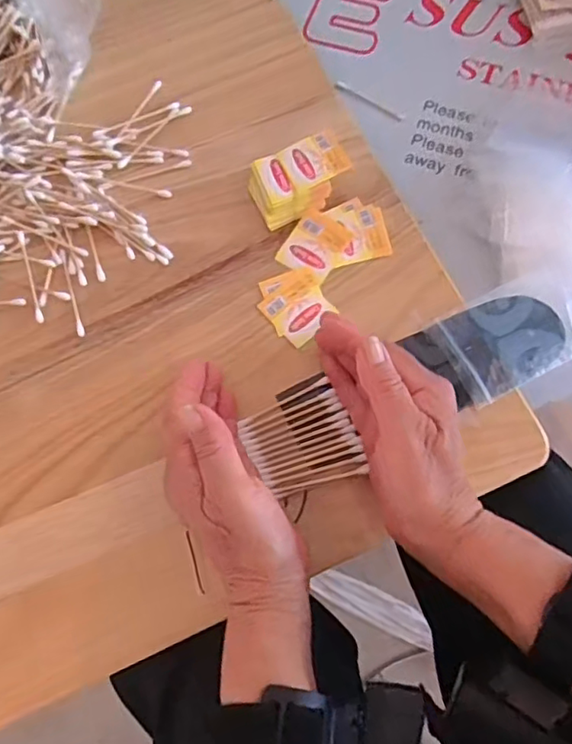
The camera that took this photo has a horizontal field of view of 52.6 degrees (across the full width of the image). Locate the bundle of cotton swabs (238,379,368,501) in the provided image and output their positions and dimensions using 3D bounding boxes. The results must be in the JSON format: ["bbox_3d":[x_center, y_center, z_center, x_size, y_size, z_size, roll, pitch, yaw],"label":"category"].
[{"bbox_3d":[0.011,0.045,0.373,0.064,0.006,0.061,-26,76,-8],"label":"bundle of cotton swabs"}]

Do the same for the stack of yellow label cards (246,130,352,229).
[{"bbox_3d":[0.010,-0.140,0.420,0.071,0.026,0.045,-28,77,-8],"label":"stack of yellow label cards"}]

